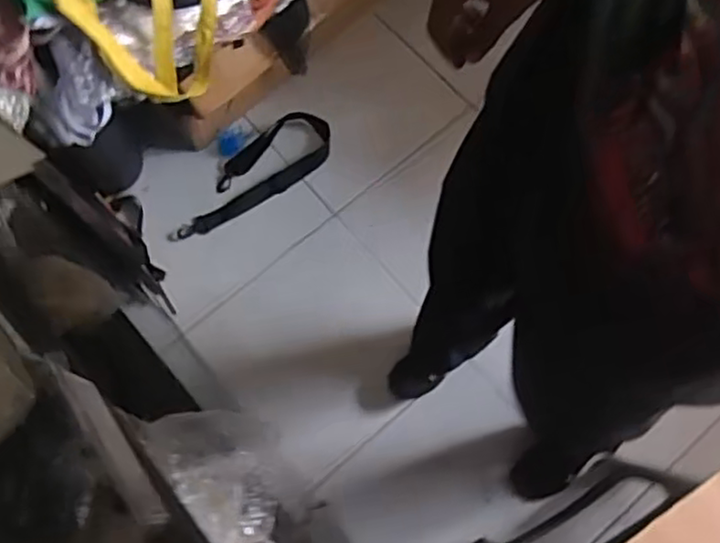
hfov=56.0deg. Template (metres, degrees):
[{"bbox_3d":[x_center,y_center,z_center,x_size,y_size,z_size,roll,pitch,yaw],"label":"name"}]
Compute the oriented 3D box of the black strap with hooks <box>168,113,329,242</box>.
[{"bbox_3d":[-0.236,-0.204,1.454,0.411,0.036,0.137,-35,76,-10],"label":"black strap with hooks"}]

